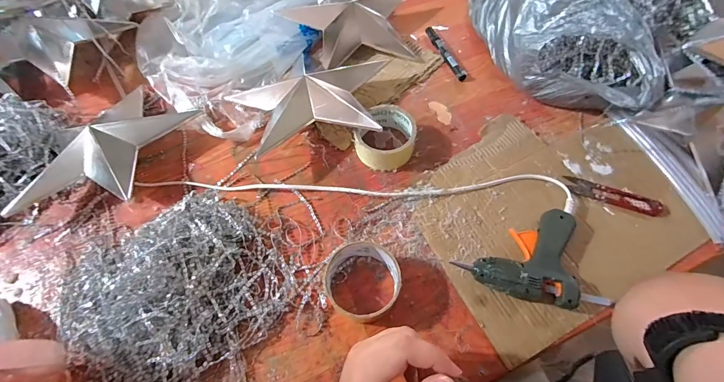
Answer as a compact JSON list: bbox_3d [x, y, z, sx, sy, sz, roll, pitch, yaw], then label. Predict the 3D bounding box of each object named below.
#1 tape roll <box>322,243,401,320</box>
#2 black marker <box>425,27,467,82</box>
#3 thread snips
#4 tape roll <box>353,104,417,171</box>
[{"bbox_3d":[-0.002,0.098,0.376,0.085,0.046,0.088,0,61,1],"label":"tape roll"},{"bbox_3d":[0.146,-0.241,0.575,0.018,0.015,0.133,-17,62,-8],"label":"black marker"},{"bbox_3d":[0.330,0.007,0.431,0.113,0.012,0.026,21,63,12],"label":"thread snips"},{"bbox_3d":[0.035,-0.076,0.471,0.082,0.040,0.091,25,66,16],"label":"tape roll"}]

